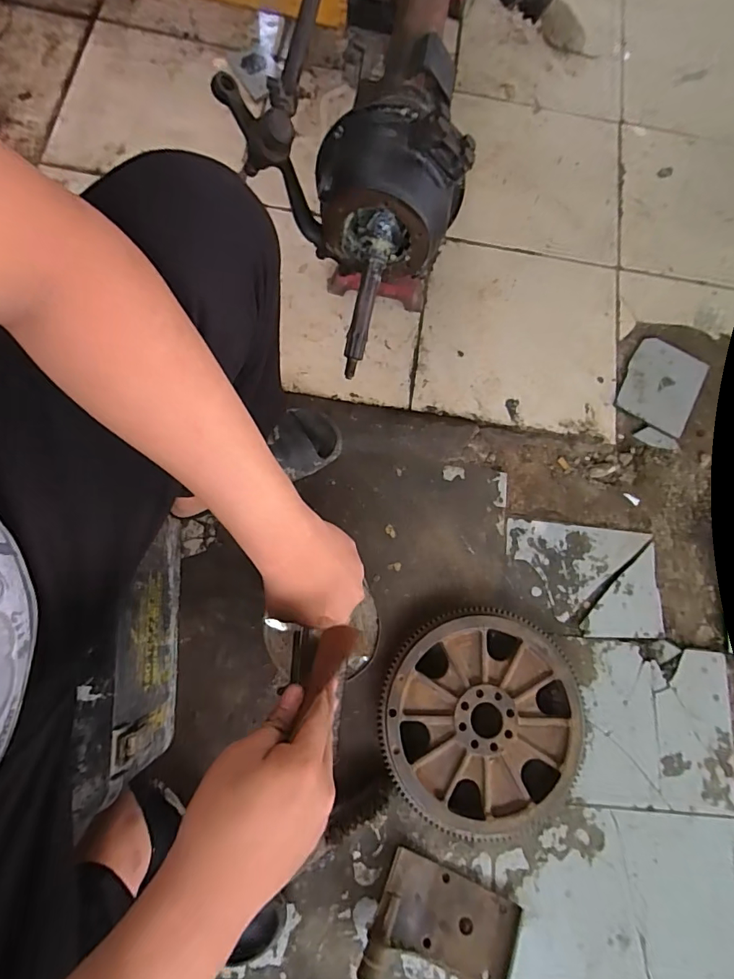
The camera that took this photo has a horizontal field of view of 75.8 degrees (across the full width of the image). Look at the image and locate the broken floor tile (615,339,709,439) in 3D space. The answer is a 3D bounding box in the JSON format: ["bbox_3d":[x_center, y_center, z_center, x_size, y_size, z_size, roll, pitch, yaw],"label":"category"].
[{"bbox_3d":[0.563,-0.201,0.901,0.133,0.018,0.172,30,76,4],"label":"broken floor tile"}]

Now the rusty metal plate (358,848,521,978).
[{"bbox_3d":[0.108,0.636,0.662,0.206,0.032,0.156,26,57,0],"label":"rusty metal plate"}]

